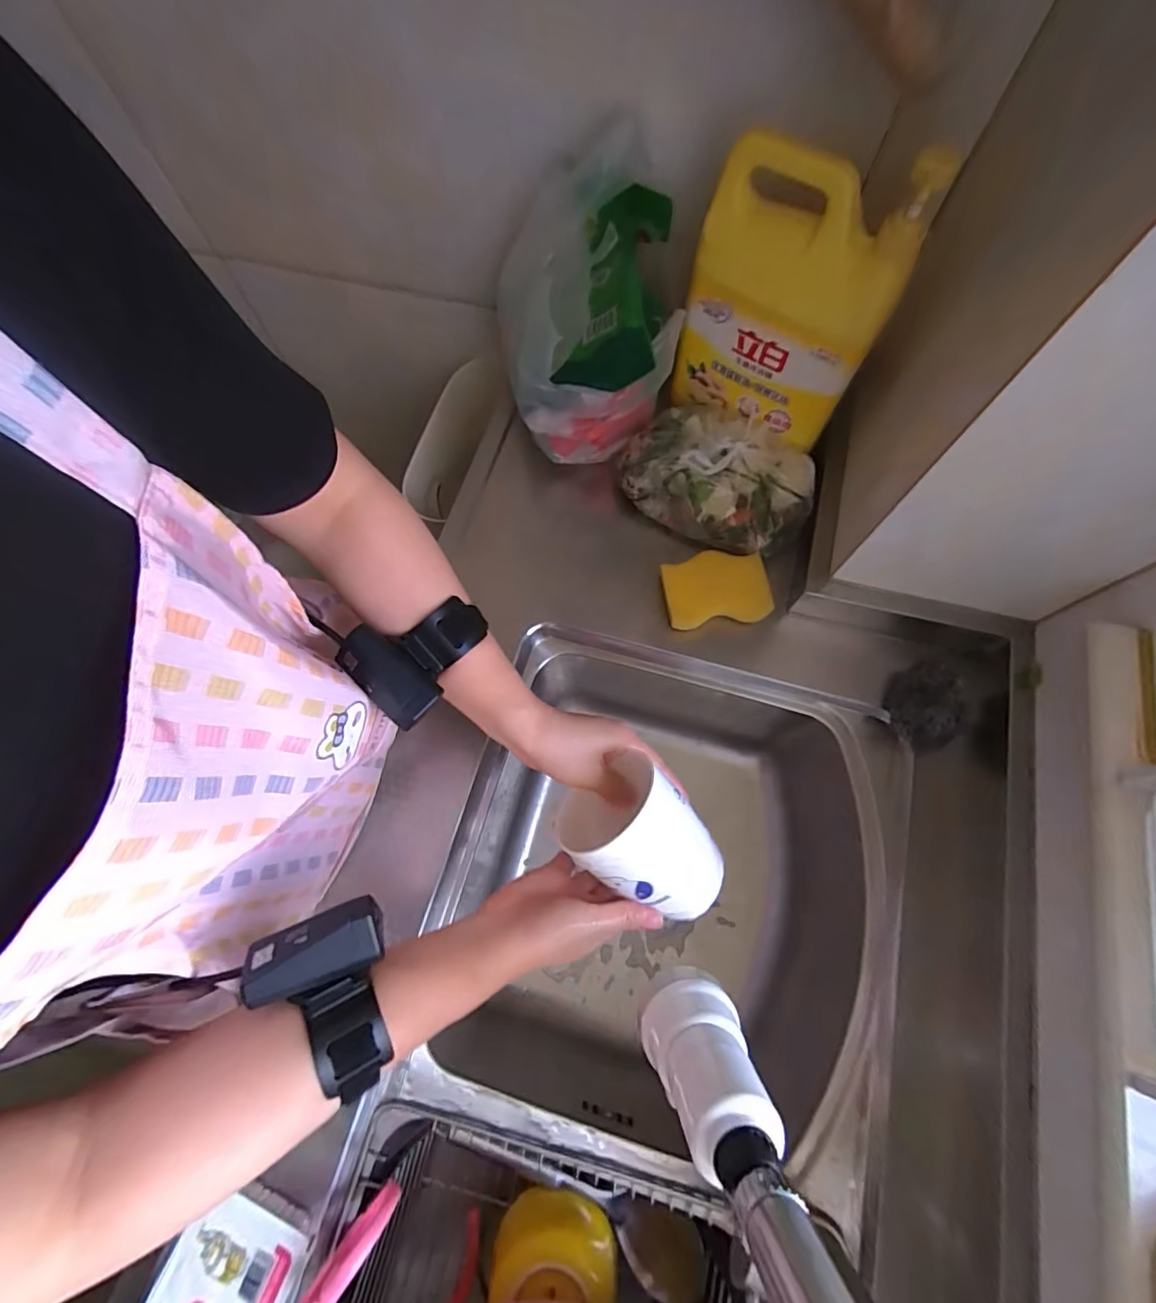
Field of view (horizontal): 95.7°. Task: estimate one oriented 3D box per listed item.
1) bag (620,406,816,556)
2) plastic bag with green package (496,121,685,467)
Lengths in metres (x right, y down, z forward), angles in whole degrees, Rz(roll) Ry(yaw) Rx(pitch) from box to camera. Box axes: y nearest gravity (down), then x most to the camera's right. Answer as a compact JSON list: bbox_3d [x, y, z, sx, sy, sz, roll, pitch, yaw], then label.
[{"bbox_3d":[0.149,-0.192,0.549,0.194,0.079,0.126,31,74,12],"label":"bag"},{"bbox_3d":[0.011,-0.320,0.539,0.147,0.176,0.195,-4,70,0],"label":"plastic bag with green package"}]

